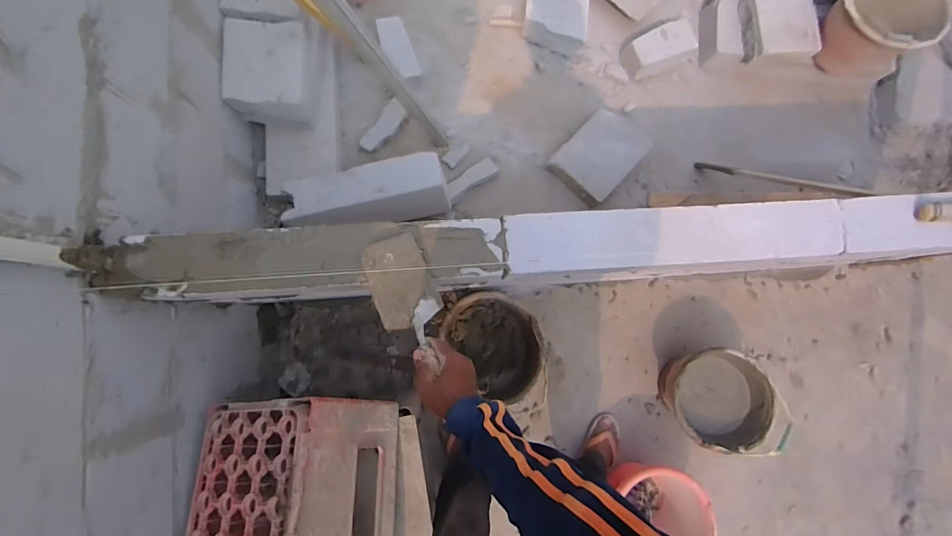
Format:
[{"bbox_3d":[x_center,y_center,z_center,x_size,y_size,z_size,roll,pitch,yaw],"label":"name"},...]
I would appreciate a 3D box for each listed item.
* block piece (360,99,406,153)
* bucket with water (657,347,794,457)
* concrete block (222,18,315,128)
[{"bbox_3d":[-0.276,-0.422,1.266,0.059,0.028,0.168,43,98,1],"label":"block piece"},{"bbox_3d":[0.669,0.369,1.196,0.307,0.196,0.263,38,83,0],"label":"bucket with water"},{"bbox_3d":[-0.557,-0.531,1.140,0.211,0.115,0.262,-4,85,-4],"label":"concrete block"}]

